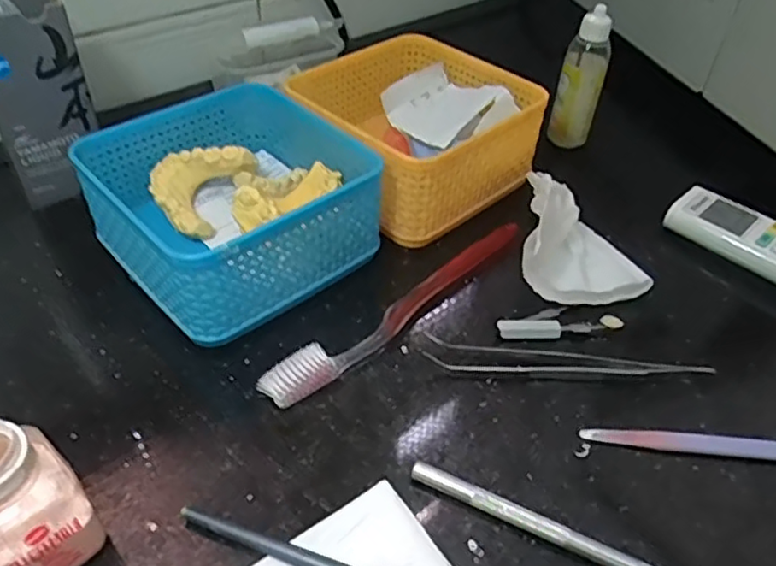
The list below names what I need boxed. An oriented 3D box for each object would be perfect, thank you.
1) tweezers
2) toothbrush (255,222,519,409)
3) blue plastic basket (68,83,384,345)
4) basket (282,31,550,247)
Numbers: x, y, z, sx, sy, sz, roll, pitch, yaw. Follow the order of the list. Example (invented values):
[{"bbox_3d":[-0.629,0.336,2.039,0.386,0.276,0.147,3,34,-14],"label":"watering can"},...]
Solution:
[{"bbox_3d":[0.090,0.041,0.325,0.141,0.010,0.021,8,42,3],"label":"tweezers"},{"bbox_3d":[0.012,0.012,0.351,0.187,0.014,0.020,-30,53,-33],"label":"toothbrush"},{"bbox_3d":[-0.087,-0.047,0.369,0.129,0.067,0.129,-30,53,-33],"label":"blue plastic basket"},{"bbox_3d":[0.015,-0.100,0.431,0.132,0.070,0.133,-32,53,-31],"label":"basket"}]

